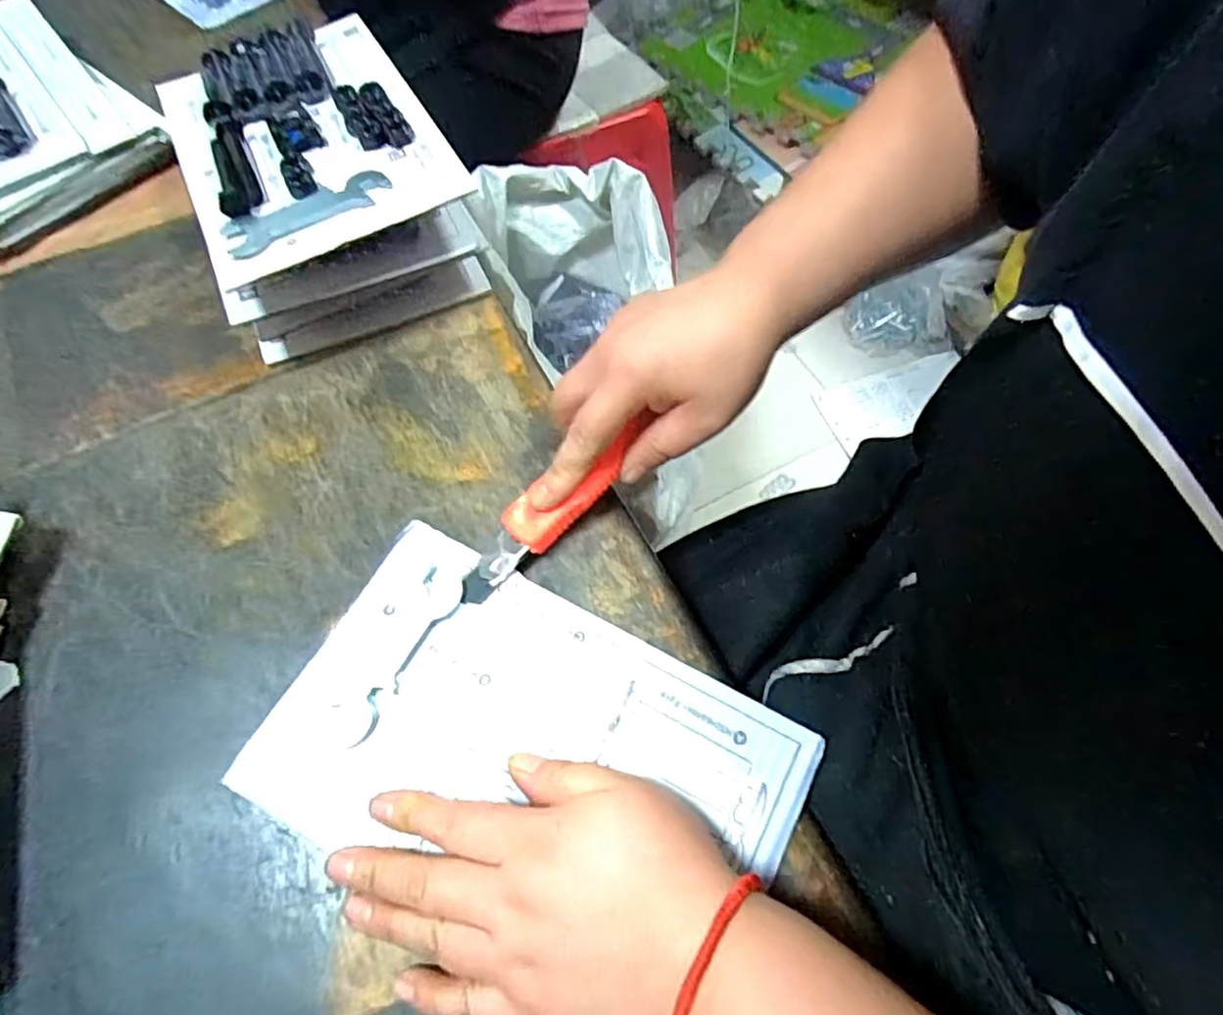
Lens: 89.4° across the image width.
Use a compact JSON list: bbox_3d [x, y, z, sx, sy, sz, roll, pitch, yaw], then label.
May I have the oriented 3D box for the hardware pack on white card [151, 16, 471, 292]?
[{"bbox_3d":[-0.195,-0.235,0.387,0.148,0.025,0.224,-27,67,-11],"label":"hardware pack on white card"}]

